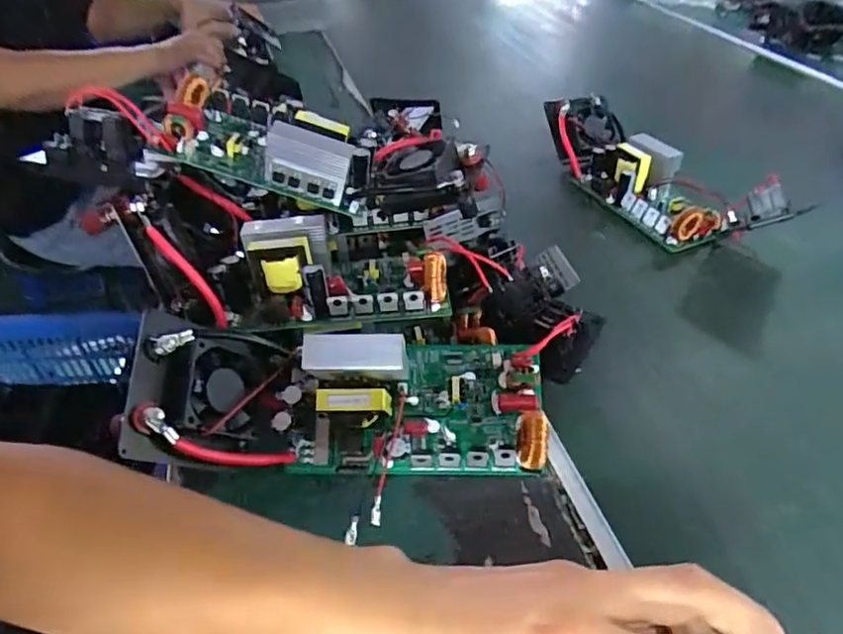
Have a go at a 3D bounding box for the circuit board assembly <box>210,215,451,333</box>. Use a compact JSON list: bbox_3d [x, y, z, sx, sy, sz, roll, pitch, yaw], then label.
[{"bbox_3d":[-0.075,-0.045,0.496,0.186,0.050,0.126,-3,41,-2],"label":"circuit board assembly"}]

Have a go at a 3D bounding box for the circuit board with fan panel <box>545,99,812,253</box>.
[{"bbox_3d":[0.269,-0.173,0.695,0.103,0.074,0.306,-16,43,-17],"label":"circuit board with fan panel"}]

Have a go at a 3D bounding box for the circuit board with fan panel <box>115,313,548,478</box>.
[{"bbox_3d":[-0.055,0.055,0.414,0.278,0.090,0.103,6,69,-13],"label":"circuit board with fan panel"}]

